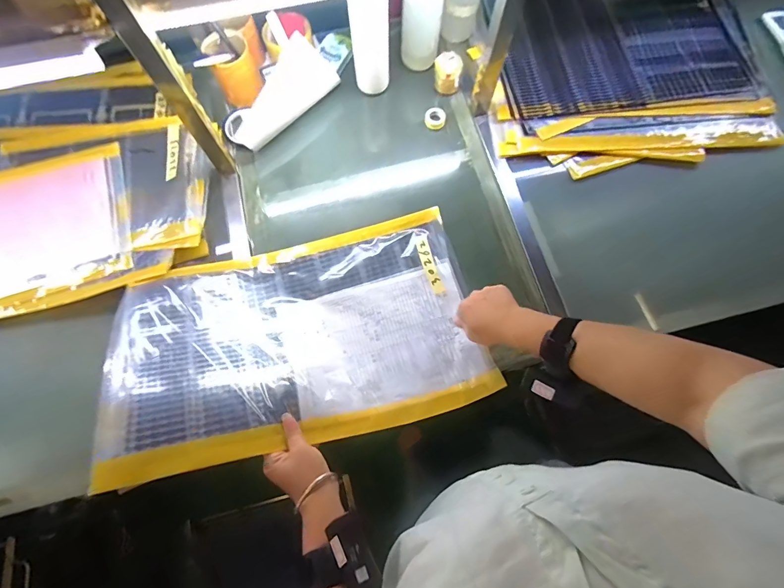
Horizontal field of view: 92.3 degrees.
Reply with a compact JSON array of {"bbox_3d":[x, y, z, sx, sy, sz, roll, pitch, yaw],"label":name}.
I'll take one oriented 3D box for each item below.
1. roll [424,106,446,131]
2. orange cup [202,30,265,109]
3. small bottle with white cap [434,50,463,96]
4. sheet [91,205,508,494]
[{"bbox_3d":[0.085,-0.343,0.737,0.040,0.022,0.036,10,74,2],"label":"roll"},{"bbox_3d":[-0.293,-0.421,0.706,0.077,0.092,0.084,0,74,-1],"label":"orange cup"},{"bbox_3d":[0.108,-0.431,0.740,0.054,0.057,0.048,5,74,1],"label":"small bottle with white cap"},{"bbox_3d":[-0.123,0.046,0.568,0.506,0.089,0.322,-9,58,-19],"label":"sheet"}]

